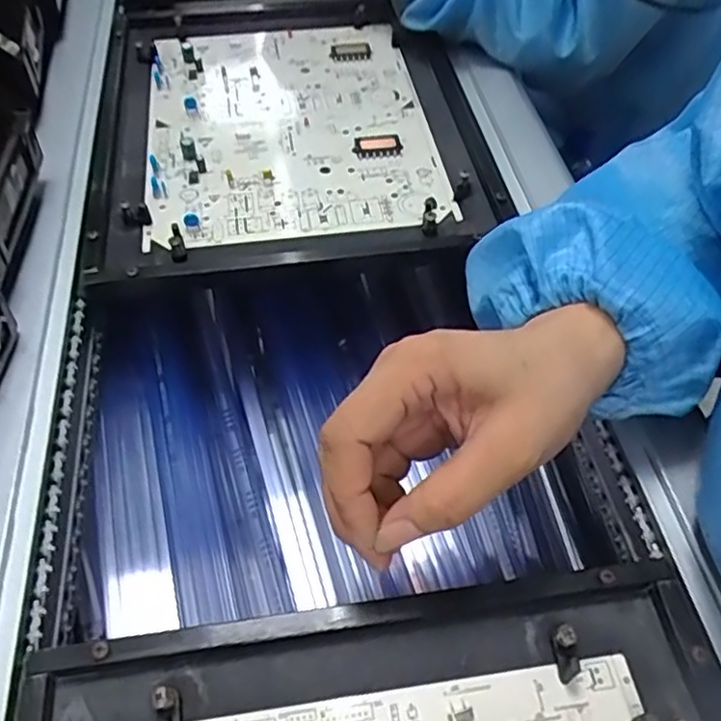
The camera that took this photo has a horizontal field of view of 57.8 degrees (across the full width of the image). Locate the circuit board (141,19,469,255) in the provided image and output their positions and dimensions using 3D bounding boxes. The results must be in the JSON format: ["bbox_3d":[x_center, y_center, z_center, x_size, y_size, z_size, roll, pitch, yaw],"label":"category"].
[{"bbox_3d":[-0.052,-0.181,0.486,0.203,0.024,0.236,-6,54,-5],"label":"circuit board"}]

